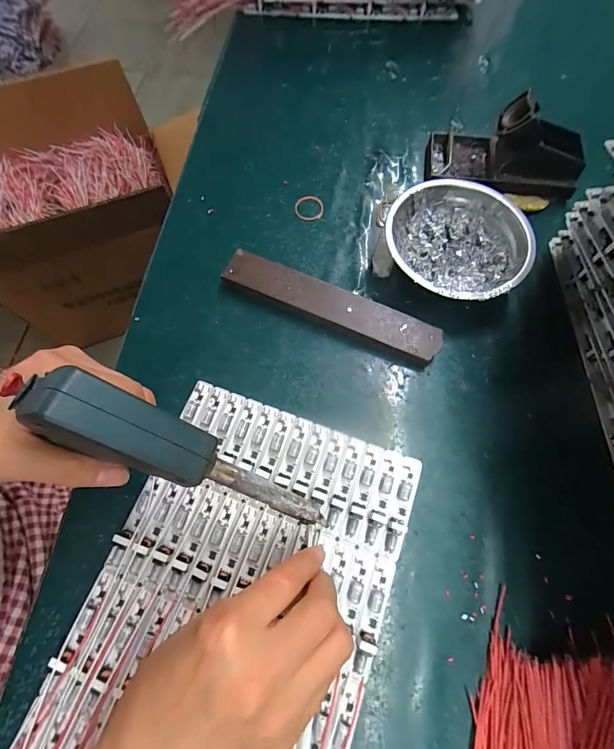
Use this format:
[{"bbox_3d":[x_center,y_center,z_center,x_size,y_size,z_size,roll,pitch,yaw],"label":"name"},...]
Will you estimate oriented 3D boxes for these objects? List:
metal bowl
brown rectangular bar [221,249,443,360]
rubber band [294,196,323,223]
[{"bbox_3d":[0.133,-0.115,0.322,0.122,0.038,0.120,0,70,0],"label":"metal bowl"},{"bbox_3d":[0.021,-0.063,0.320,0.200,0.018,0.034,23,71,9],"label":"brown rectangular bar"},{"bbox_3d":[0.002,-0.175,0.370,0.030,0.005,0.034,1,70,1],"label":"rubber band"}]

